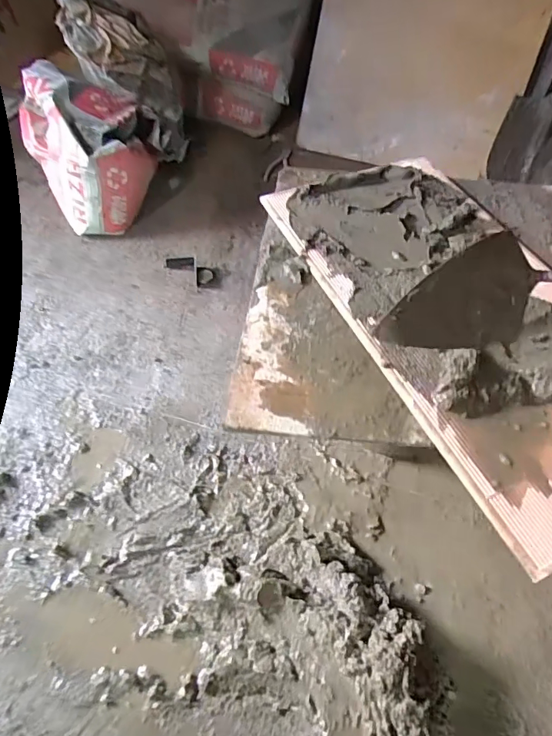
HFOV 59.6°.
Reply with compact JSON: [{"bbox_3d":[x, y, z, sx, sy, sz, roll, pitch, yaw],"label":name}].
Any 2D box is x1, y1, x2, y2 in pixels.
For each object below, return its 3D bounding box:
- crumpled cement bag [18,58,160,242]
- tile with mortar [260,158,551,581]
[{"bbox_3d":[-0.444,-0.521,1.177,0.282,0.259,0.305,-13,59,-11],"label":"crumpled cement bag"},{"bbox_3d":[0.242,-0.091,0.612,0.304,0.040,0.588,-17,56,-15],"label":"tile with mortar"}]

